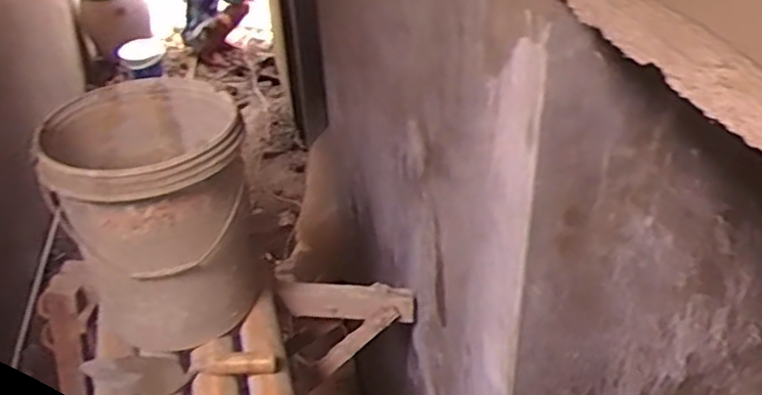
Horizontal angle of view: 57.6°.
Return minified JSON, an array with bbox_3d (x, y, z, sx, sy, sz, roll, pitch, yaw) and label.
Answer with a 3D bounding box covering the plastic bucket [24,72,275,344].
[{"bbox_3d":[-0.401,0.021,1.279,0.315,0.379,0.347,-17,38,-19],"label":"plastic bucket"}]

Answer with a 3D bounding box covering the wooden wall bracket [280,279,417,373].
[{"bbox_3d":[-0.070,0.260,1.529,0.253,0.134,0.174,-14,37,-15],"label":"wooden wall bracket"}]

